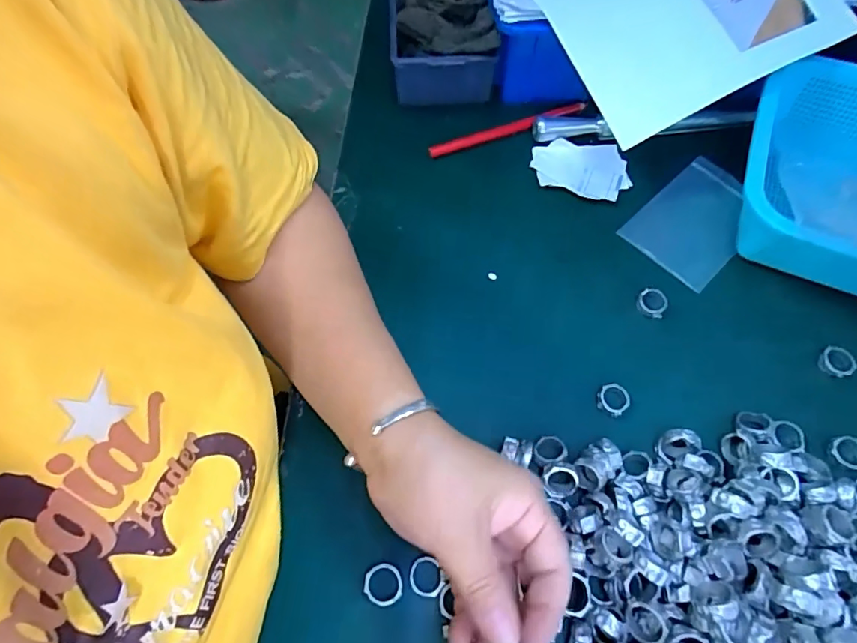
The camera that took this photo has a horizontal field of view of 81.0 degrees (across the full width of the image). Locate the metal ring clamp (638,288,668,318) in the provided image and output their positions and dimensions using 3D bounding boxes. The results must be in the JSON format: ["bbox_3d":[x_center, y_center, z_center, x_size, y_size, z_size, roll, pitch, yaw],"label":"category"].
[{"bbox_3d":[0.170,-0.015,0.380,0.021,0.008,0.018,28,68,15],"label":"metal ring clamp"}]

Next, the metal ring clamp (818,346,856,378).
[{"bbox_3d":[0.293,0.028,0.360,0.022,0.010,0.020,-1,63,2],"label":"metal ring clamp"}]

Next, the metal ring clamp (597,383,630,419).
[{"bbox_3d":[0.130,0.054,0.351,0.021,0.004,0.023,-1,63,2],"label":"metal ring clamp"}]

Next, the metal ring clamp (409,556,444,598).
[{"bbox_3d":[-0.001,0.152,0.298,0.021,0.004,0.021,5,64,5],"label":"metal ring clamp"}]

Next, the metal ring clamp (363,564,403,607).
[{"bbox_3d":[-0.027,0.156,0.297,0.023,0.004,0.022,-1,63,2],"label":"metal ring clamp"}]

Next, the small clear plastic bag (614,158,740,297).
[{"bbox_3d":[0.228,-0.085,0.423,0.122,0.007,0.079,-40,71,-19],"label":"small clear plastic bag"}]

